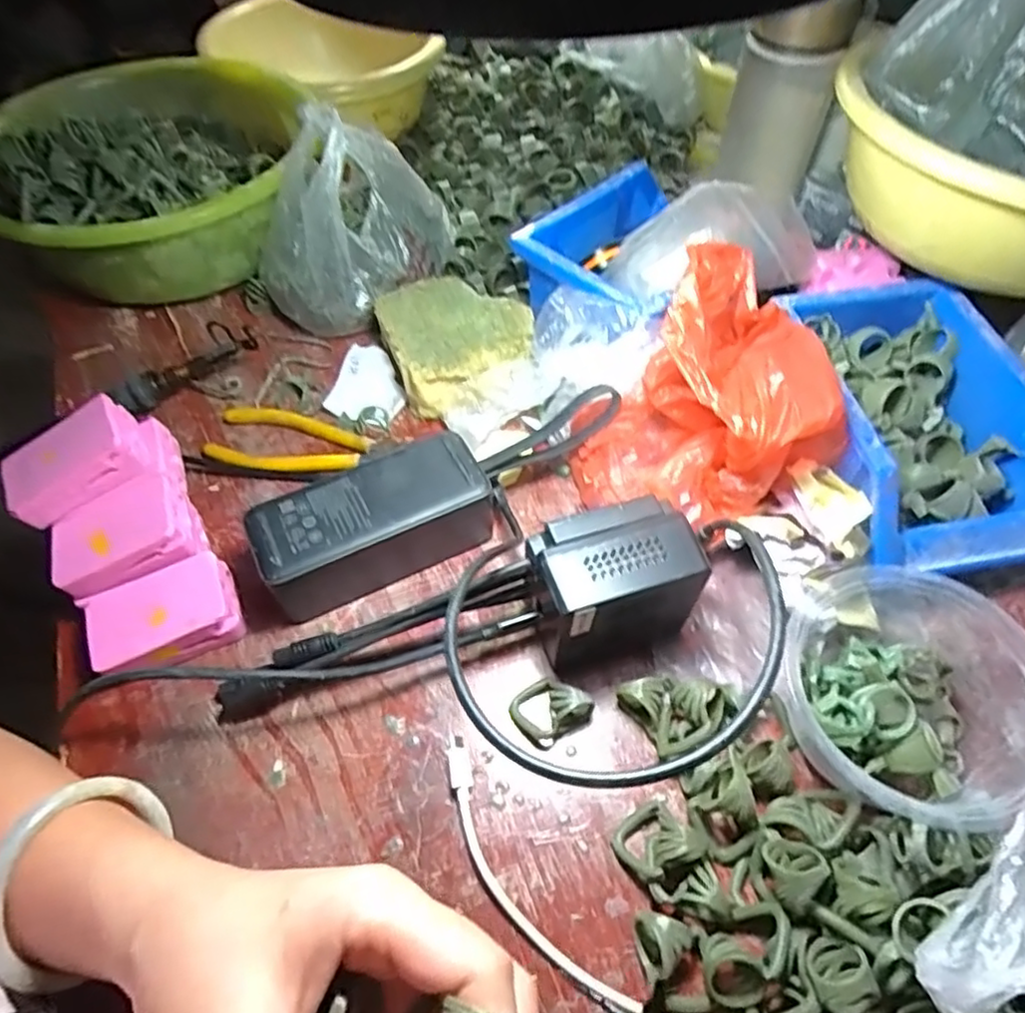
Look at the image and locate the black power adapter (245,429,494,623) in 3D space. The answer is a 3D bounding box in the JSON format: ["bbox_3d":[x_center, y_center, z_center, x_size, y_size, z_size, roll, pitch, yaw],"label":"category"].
[{"bbox_3d":[-0.076,0.014,0.378,0.129,0.049,0.062,-27,58,-17],"label":"black power adapter"}]

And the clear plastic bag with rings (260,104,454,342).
[{"bbox_3d":[-0.110,-0.206,0.483,0.152,0.120,0.087,-26,58,-16],"label":"clear plastic bag with rings"}]

